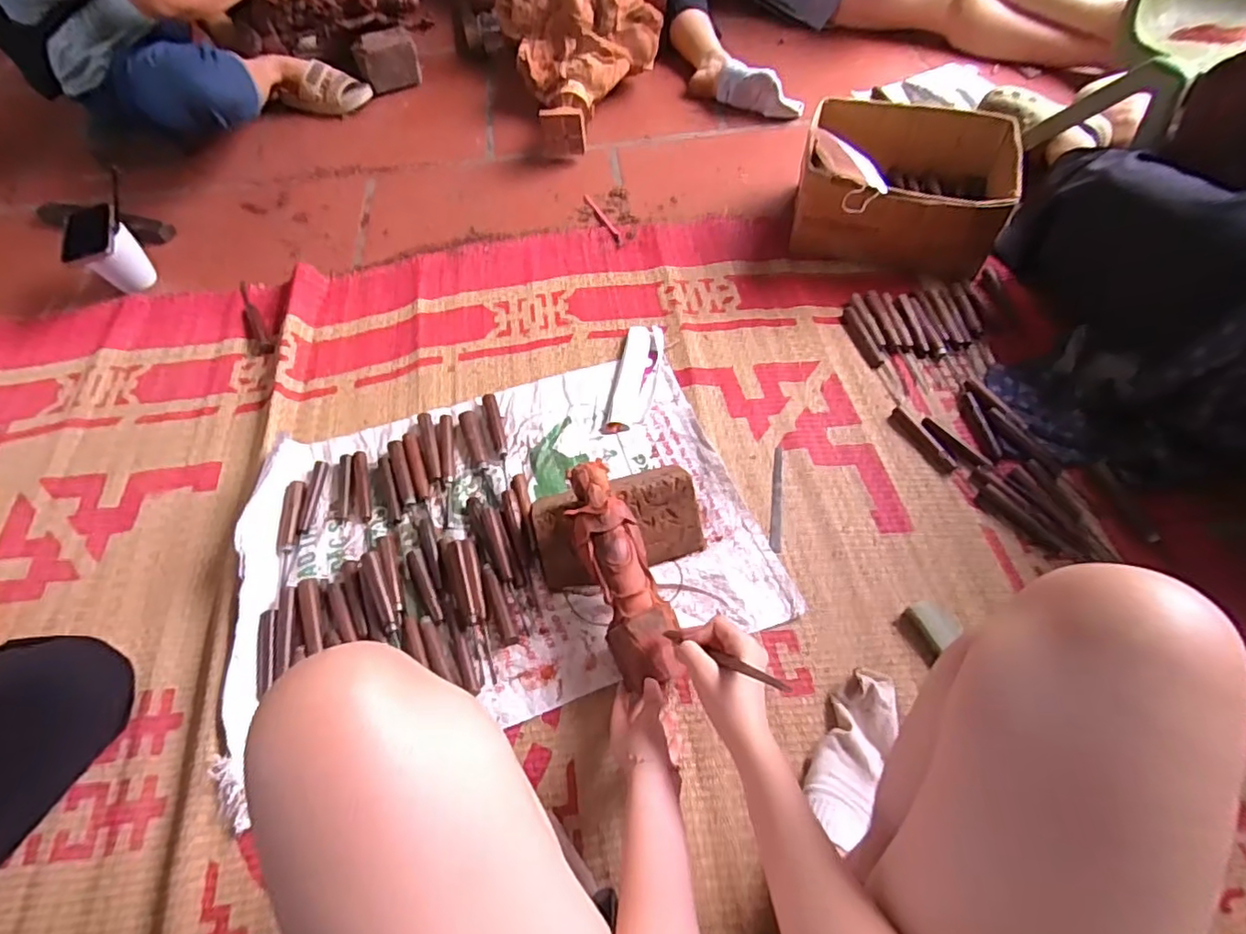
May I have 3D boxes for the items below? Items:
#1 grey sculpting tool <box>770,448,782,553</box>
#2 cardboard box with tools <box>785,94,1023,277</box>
[{"bbox_3d":[0.213,0.043,0.835,0.015,0.005,0.158,5,62,10],"label":"grey sculpting tool"},{"bbox_3d":[0.465,-0.466,1.020,0.314,0.170,0.257,15,60,12],"label":"cardboard box with tools"}]

